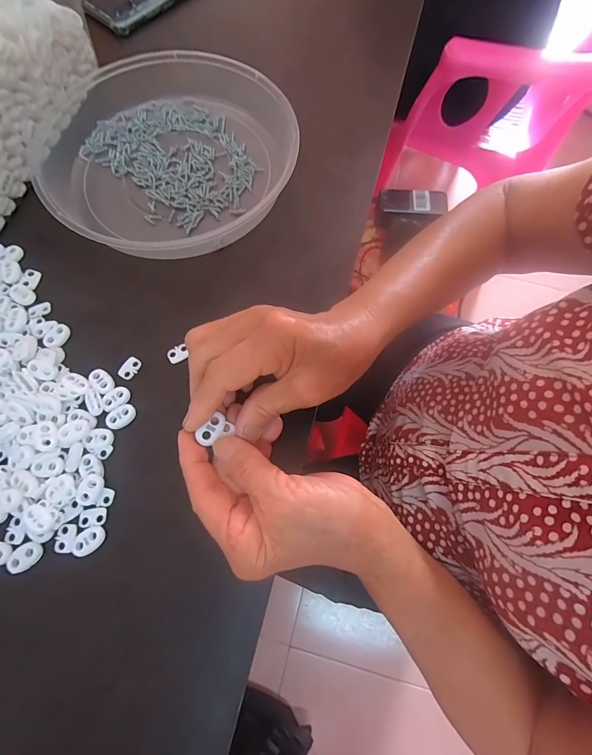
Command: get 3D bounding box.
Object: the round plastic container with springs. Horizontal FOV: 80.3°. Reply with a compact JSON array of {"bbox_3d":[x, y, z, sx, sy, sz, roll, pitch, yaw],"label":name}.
[{"bbox_3d":[-0.125,-0.223,0.338,0.225,0.040,0.233,0,71,1],"label":"round plastic container with springs"}]

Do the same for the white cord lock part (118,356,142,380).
[{"bbox_3d":[-0.136,-0.008,0.287,0.014,0.004,0.019,19,72,7],"label":"white cord lock part"}]

